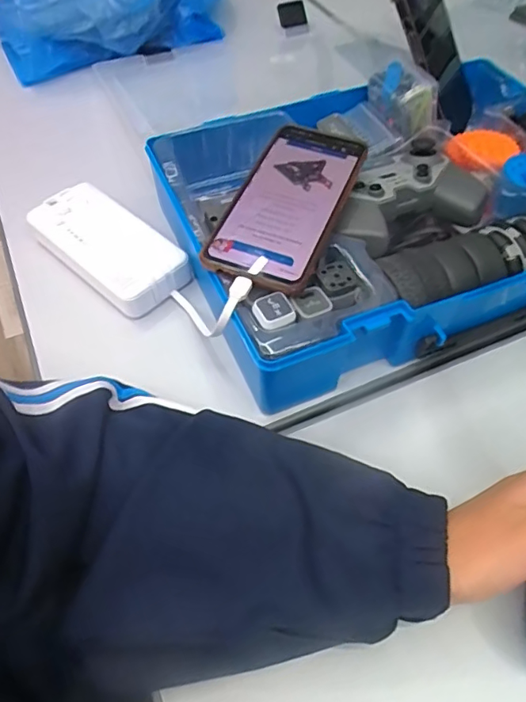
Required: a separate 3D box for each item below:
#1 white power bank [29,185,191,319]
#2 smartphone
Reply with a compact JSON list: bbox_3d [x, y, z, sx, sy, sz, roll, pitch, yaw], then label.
[{"bbox_3d":[-0.132,-0.087,0.427,0.135,0.025,0.069,37,63,24],"label":"white power bank"},{"bbox_3d":[0.020,-0.111,0.375,0.075,0.010,0.160,17,61,13],"label":"smartphone"}]

